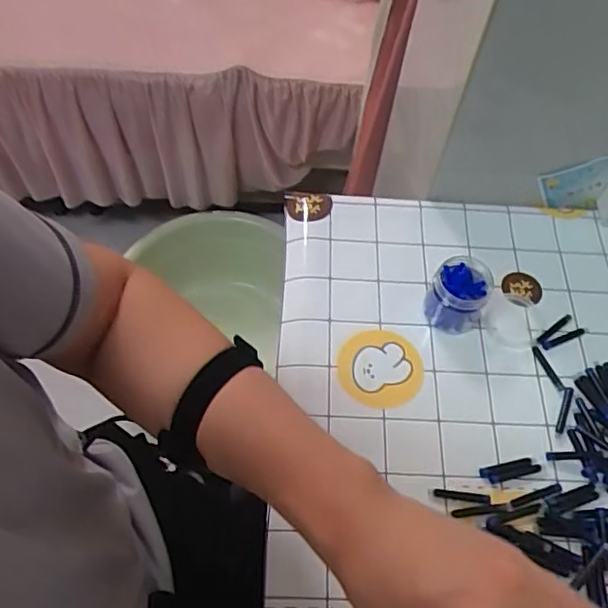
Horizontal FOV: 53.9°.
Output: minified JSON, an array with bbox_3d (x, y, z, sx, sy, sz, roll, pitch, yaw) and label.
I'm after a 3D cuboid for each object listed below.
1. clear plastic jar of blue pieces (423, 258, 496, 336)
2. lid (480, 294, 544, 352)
[{"bbox_3d":[0.143,-0.008,0.556,0.053,0.056,0.051,1,61,-2],"label":"clear plastic jar of blue pieces"},{"bbox_3d":[0.203,0.017,0.580,0.055,0.007,0.060,1,61,-2],"label":"lid"}]

